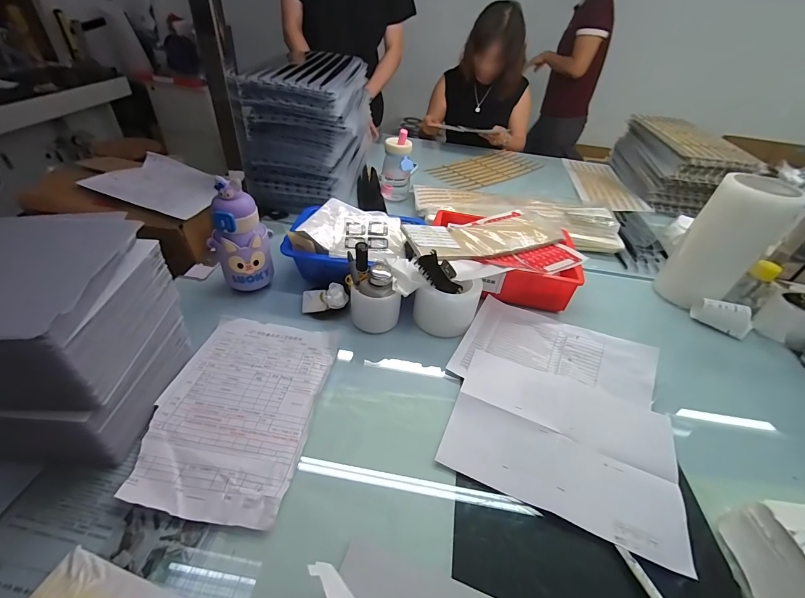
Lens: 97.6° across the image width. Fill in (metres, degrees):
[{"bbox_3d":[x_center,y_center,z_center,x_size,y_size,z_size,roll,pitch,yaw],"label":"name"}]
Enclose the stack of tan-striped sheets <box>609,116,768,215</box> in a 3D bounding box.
[{"bbox_3d":[0.917,-0.463,1.173,0.247,0.173,0.511,11,41,6],"label":"stack of tan-striped sheets"}]

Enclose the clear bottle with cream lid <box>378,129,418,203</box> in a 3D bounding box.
[{"bbox_3d":[-0.012,-0.362,0.975,0.084,0.187,0.070,-1,41,-8],"label":"clear bottle with cream lid"}]

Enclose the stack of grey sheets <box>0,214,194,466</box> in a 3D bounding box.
[{"bbox_3d":[-0.392,0.050,0.397,0.176,0.227,0.210,1,41,-6],"label":"stack of grey sheets"}]

